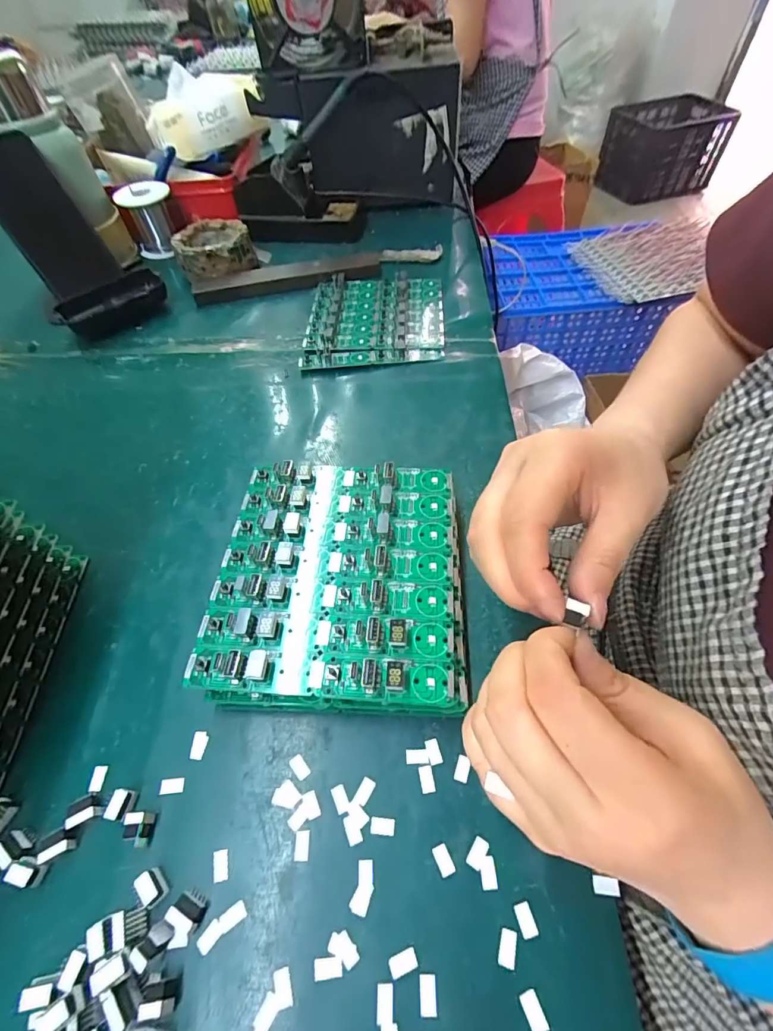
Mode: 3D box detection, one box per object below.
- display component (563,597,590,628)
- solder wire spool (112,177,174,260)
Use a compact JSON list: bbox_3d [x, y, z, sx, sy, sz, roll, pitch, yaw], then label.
[{"bbox_3d":[0.072,0.037,0.165,0.008,0.004,0.009,17,59,14],"label":"display component"},{"bbox_3d":[-0.288,-0.366,0.533,0.062,0.067,0.066,-22,57,-11],"label":"solder wire spool"}]

